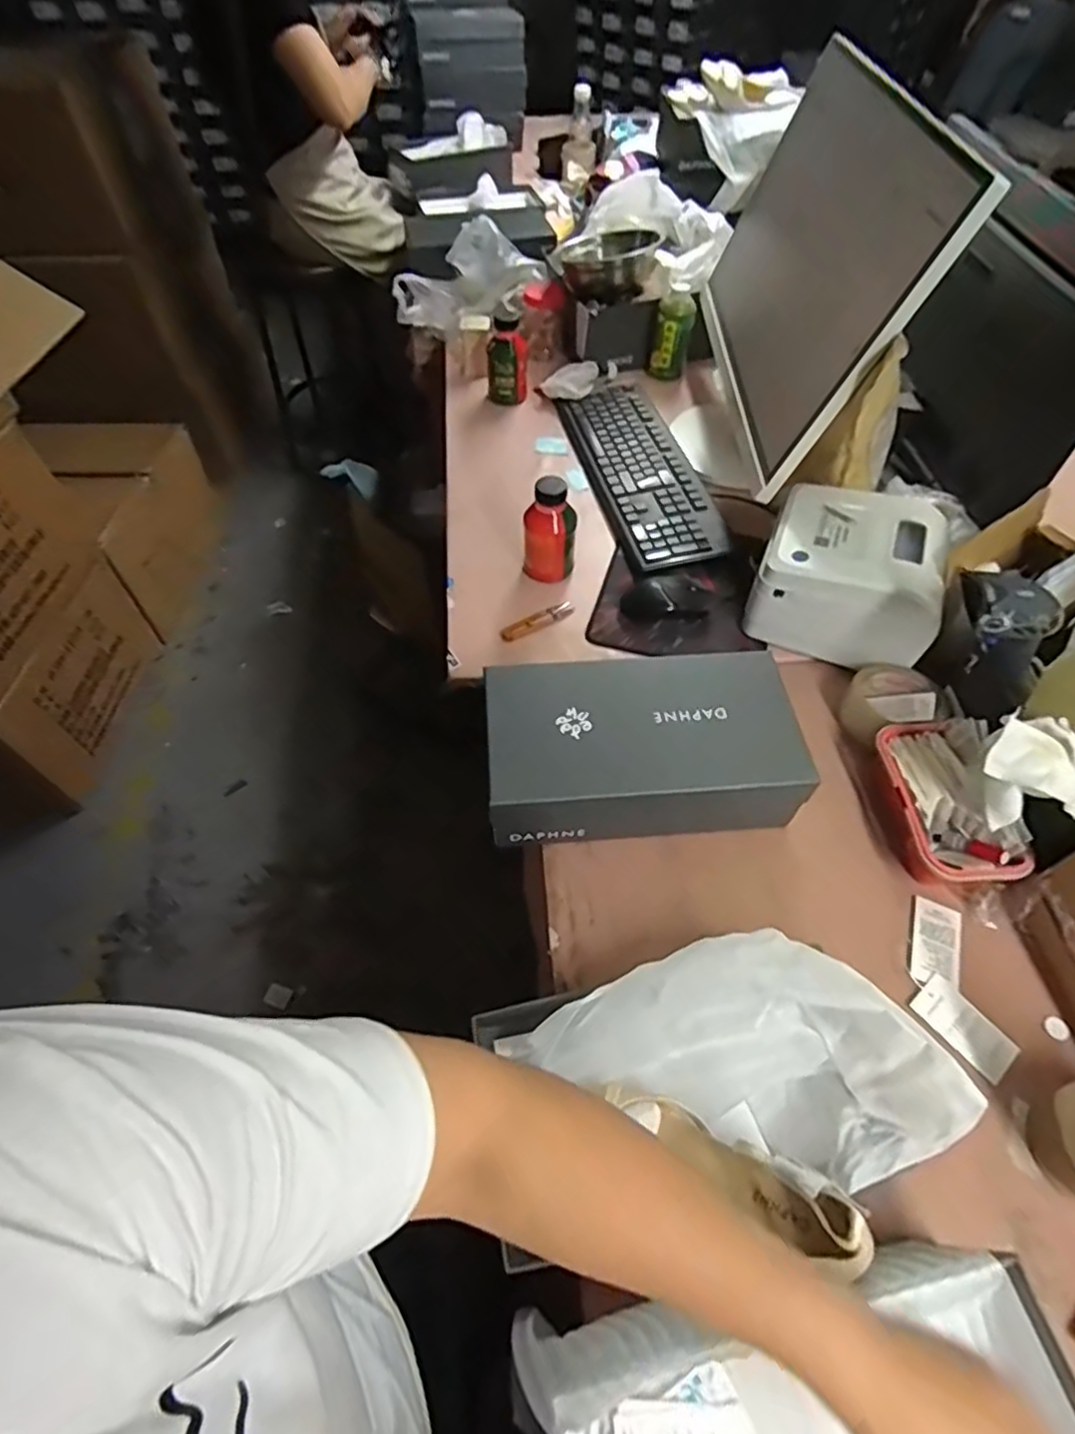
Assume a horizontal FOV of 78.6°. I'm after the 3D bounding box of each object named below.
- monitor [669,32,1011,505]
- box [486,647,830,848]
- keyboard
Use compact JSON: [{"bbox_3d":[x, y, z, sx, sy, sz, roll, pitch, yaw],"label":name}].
[{"bbox_3d":[0.333,-0.561,0.886,0.198,0.400,0.579,3,55,2],"label":"monitor"},{"bbox_3d":[0.100,0.030,0.660,0.294,0.111,0.154,-2,55,-1],"label":"box"},{"bbox_3d":[0.155,-0.386,1.007,0.144,0.020,0.451,-11,55,-7],"label":"keyboard"}]

